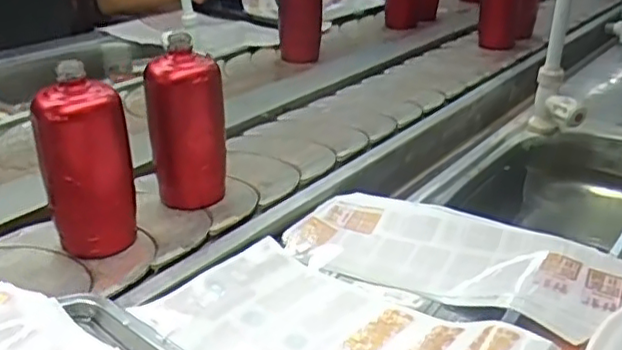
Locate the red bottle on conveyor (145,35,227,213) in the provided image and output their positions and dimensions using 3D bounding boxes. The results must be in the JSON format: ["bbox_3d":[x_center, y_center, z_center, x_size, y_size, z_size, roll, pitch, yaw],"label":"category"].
[{"bbox_3d":[-0.143,-0.061,0.751,0.079,0.180,0.062,-7,27,-12],"label":"red bottle on conveyor"}]

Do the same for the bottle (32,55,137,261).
[{"bbox_3d":[-0.221,-0.007,0.644,0.061,0.170,0.069,17,31,32],"label":"bottle"}]

